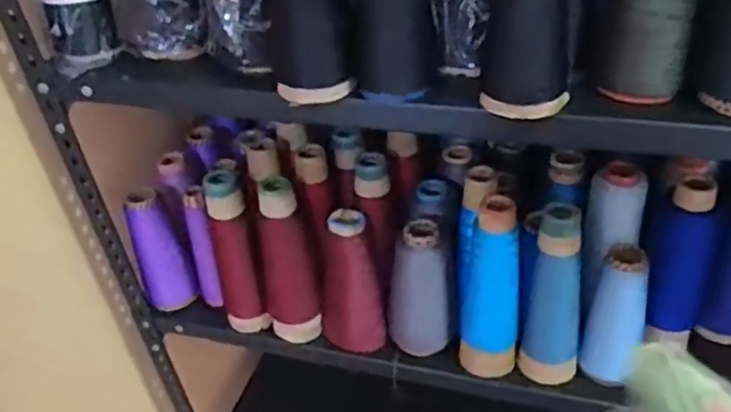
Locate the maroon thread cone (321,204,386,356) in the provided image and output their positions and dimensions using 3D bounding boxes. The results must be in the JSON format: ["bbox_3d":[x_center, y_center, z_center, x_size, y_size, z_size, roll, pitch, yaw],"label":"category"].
[{"bbox_3d":[-0.021,0.095,0.831,0.073,0.170,0.066,-11,38,-6],"label":"maroon thread cone"}]

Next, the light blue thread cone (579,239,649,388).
[{"bbox_3d":[0.275,0.115,0.754,0.055,0.160,0.064,16,43,25],"label":"light blue thread cone"}]

